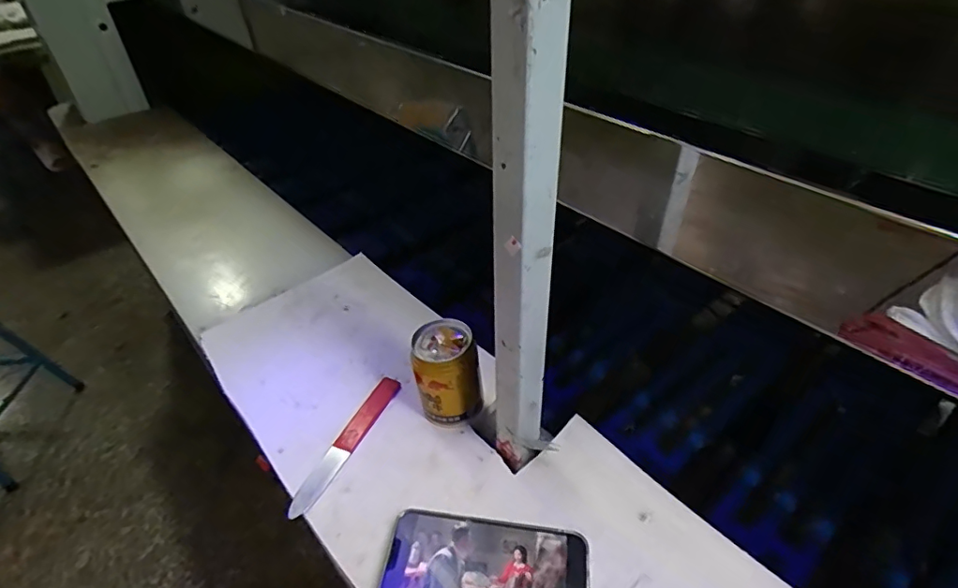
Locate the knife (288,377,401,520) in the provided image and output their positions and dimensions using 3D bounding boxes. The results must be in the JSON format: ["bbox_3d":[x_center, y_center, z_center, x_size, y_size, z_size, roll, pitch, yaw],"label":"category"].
[{"bbox_3d":[-0.131,0.145,0.538,0.025,0.008,0.169,15,46,22],"label":"knife"}]

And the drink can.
[{"bbox_3d":[-0.030,0.080,0.540,0.065,0.095,0.062,-1,40,1],"label":"drink can"}]

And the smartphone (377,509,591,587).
[{"bbox_3d":[0.006,0.222,0.436,0.161,0.013,0.085,2,42,9],"label":"smartphone"}]

